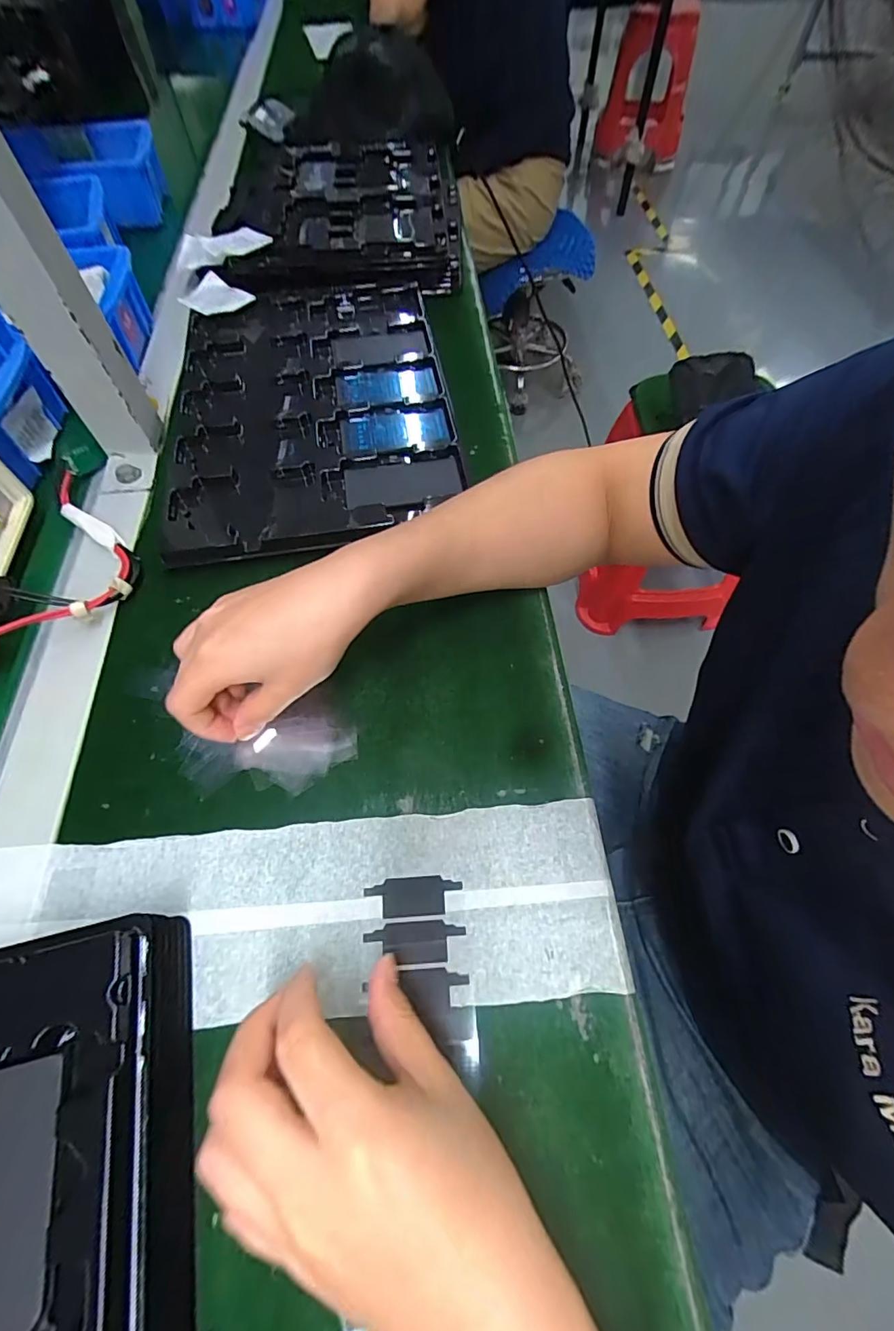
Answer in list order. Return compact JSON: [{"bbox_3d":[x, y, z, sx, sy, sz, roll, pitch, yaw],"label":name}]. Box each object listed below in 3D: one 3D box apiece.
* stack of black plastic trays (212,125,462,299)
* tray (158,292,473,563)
[{"bbox_3d":[-0.119,-0.533,0.567,0.256,0.050,0.345,-3,60,-1],"label":"stack of black plastic trays"},{"bbox_3d":[-0.116,-0.224,0.427,0.225,0.021,0.312,-9,60,-5],"label":"tray"}]

